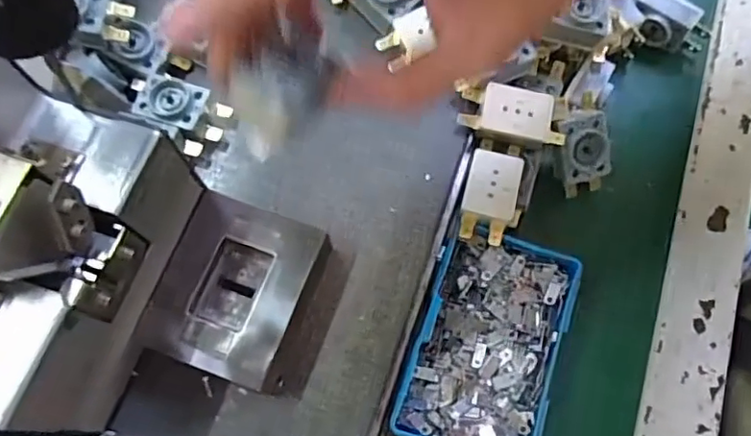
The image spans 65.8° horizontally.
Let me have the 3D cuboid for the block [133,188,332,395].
[{"bbox_3d":[-0.067,0.035,0.284,0.067,0.030,0.079,20,71,8],"label":"block"}]

